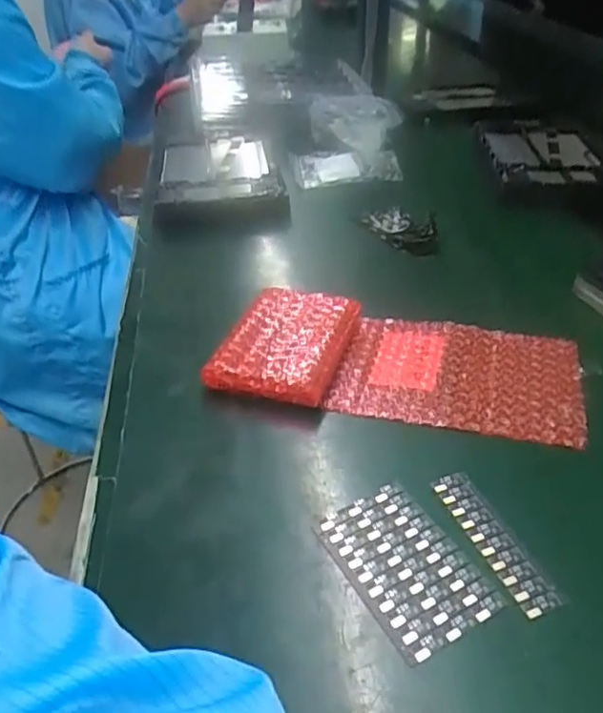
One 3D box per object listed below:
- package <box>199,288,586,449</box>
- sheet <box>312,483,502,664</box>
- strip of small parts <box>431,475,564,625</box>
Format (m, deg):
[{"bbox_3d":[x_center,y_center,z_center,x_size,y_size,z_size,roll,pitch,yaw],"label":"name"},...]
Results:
[{"bbox_3d":[0.075,-0.001,0.476,0.270,0.023,0.123,7,40,15],"label":"package"},{"bbox_3d":[0.058,0.117,0.346,0.063,0.004,0.097,-22,41,-21],"label":"sheet"},{"bbox_3d":[0.113,0.107,0.356,0.024,0.004,0.097,-17,40,-14],"label":"strip of small parts"}]

